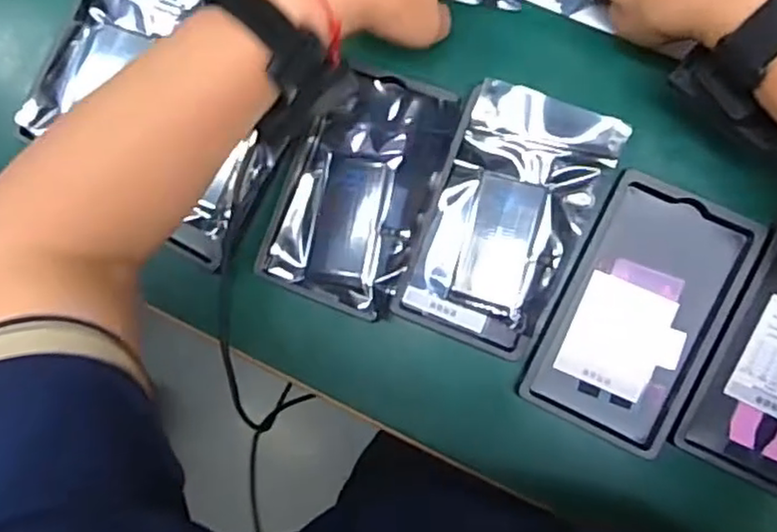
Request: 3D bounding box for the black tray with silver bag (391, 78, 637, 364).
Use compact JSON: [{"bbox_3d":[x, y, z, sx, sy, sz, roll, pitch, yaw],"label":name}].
[{"bbox_3d":[0.076,-0.029,0.427,0.097,0.021,0.164,24,90,8],"label":"black tray with silver bag"}]

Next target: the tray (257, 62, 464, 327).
[{"bbox_3d":[-0.019,-0.051,0.445,0.094,0.022,0.153,22,90,8],"label":"tray"}]

